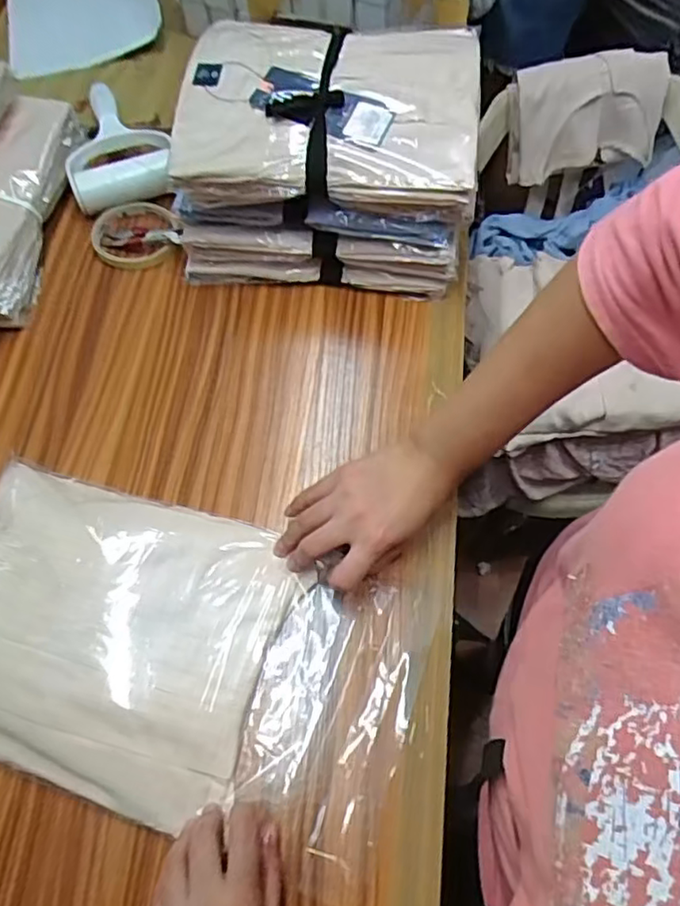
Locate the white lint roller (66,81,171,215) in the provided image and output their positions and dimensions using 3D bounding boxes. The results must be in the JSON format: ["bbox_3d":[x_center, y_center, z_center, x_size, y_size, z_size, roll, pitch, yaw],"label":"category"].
[{"bbox_3d":[-0.232,-0.341,0.675,0.108,0.034,0.177,-10,64,-3],"label":"white lint roller"}]

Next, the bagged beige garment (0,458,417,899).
[{"bbox_3d":[-0.125,0.141,0.456,0.348,0.048,0.204,14,65,9],"label":"bagged beige garment"}]

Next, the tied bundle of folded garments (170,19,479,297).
[{"bbox_3d":[-0.010,-0.280,0.595,0.257,0.146,0.206,3,64,4],"label":"tied bundle of folded garments"}]

